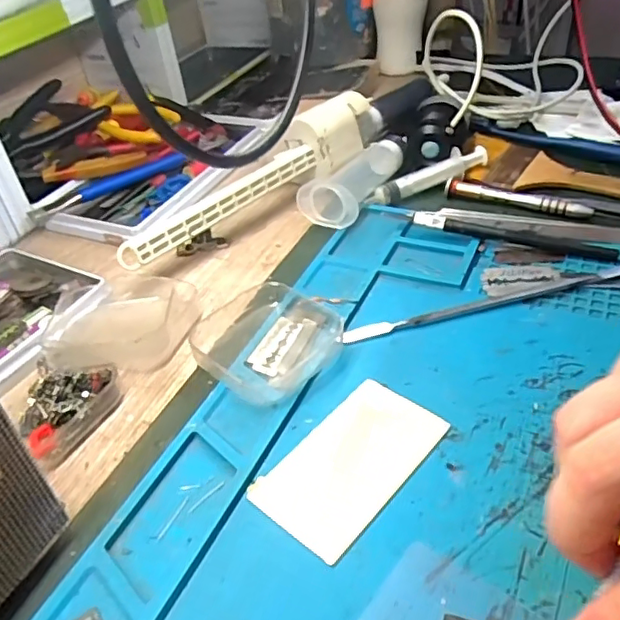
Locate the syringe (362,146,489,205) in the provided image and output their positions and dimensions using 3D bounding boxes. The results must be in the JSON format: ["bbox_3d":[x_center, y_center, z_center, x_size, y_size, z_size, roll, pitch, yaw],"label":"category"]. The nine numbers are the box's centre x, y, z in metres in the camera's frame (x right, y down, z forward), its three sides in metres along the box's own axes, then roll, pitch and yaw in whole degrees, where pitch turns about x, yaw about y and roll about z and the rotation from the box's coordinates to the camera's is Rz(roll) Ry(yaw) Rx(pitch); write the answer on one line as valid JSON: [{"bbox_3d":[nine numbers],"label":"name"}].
[{"bbox_3d":[0.083,-0.096,0.407,0.090,0.016,0.014,-22,43,-17],"label":"syringe"}]

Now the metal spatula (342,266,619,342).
[{"bbox_3d":[0.099,-0.005,0.307,0.166,0.004,0.008,-13,41,-7],"label":"metal spatula"}]

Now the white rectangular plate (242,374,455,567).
[{"bbox_3d":[0.017,0.061,0.242,0.046,0.004,0.080,27,51,33],"label":"white rectangular plate"}]

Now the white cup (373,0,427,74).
[{"bbox_3d":[0.092,-0.291,0.596,0.053,0.084,0.044,1,41,9],"label":"white cup"}]

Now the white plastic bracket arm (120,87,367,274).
[{"bbox_3d":[-0.036,-0.091,0.390,0.218,0.046,0.046,-32,46,-26],"label":"white plastic bracket arm"}]

